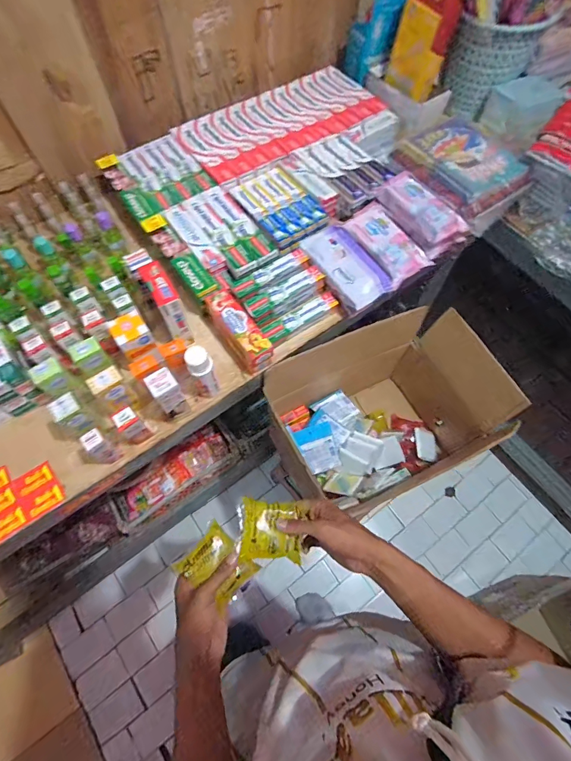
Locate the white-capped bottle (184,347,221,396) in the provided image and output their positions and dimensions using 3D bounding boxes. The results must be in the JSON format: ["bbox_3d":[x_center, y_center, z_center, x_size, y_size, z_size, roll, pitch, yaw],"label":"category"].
[{"bbox_3d":[-0.135,-0.009,0.637,0.038,0.131,0.036,0,65,-1],"label":"white-capped bottle"}]

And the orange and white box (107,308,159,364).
[{"bbox_3d":[-0.259,-0.076,0.647,0.061,0.071,0.054,-33,70,-14],"label":"orange and white box"}]

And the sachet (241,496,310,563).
[{"bbox_3d":[-0.016,0.196,0.497,0.077,0.023,0.071,2,65,0],"label":"sachet"}]

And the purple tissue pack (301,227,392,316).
[{"bbox_3d":[0.116,-0.225,0.750,0.097,0.032,0.188,-35,70,-15],"label":"purple tissue pack"}]

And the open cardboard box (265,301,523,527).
[{"bbox_3d":[0.229,0.088,0.862,0.387,0.305,0.307,-27,68,-13],"label":"open cardboard box"}]

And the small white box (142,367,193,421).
[{"bbox_3d":[-0.185,0.025,0.616,0.042,0.113,0.045,-32,70,-14],"label":"small white box"}]

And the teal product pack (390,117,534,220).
[{"bbox_3d":[0.374,-0.463,0.813,0.192,0.068,0.235,-33,70,-15],"label":"teal product pack"}]

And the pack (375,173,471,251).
[{"bbox_3d":[0.274,-0.353,0.776,0.101,0.042,0.193,-30,69,-14],"label":"pack"}]

